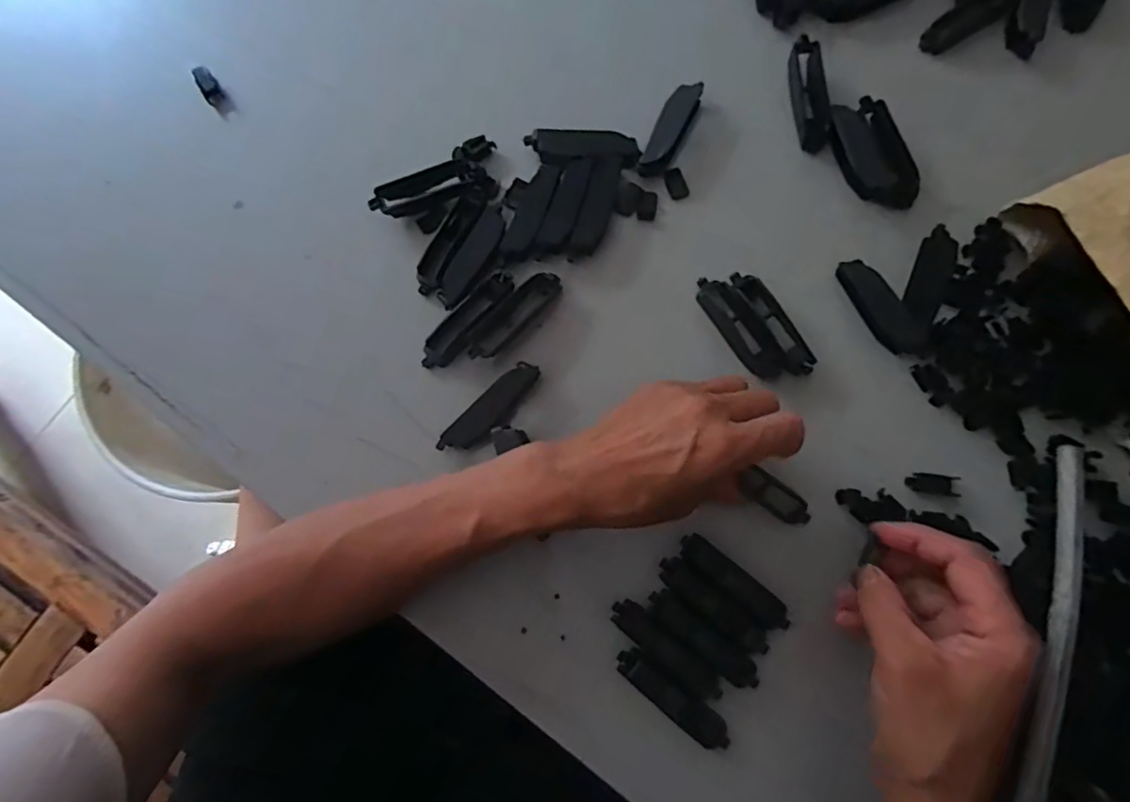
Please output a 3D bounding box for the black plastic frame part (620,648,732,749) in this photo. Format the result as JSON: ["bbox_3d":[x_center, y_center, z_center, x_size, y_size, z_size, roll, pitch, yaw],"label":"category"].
[{"bbox_3d":[0.061,0.168,0.328,0.075,0.009,0.018,38,82,6],"label":"black plastic frame part"}]

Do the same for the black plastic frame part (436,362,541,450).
[{"bbox_3d":[-0.045,0.005,0.357,0.073,0.006,0.021,-46,115,-4],"label":"black plastic frame part"}]

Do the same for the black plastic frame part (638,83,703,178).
[{"bbox_3d":[0.070,-0.180,0.390,0.020,0.017,0.069,25,80,4],"label":"black plastic frame part"}]

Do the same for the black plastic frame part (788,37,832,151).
[{"bbox_3d":[0.164,-0.206,0.394,0.018,0.019,0.072,-5,80,-1],"label":"black plastic frame part"}]

